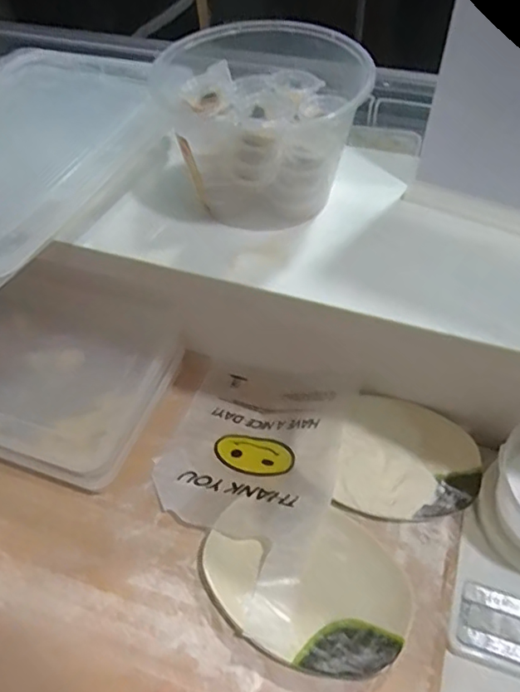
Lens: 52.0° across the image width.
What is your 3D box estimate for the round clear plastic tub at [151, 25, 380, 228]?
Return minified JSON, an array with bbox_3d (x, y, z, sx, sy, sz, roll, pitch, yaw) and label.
[{"bbox_3d":[0.003,-0.181,0.454,0.140,0.117,0.135,-1,53,1],"label":"round clear plastic tub"}]

